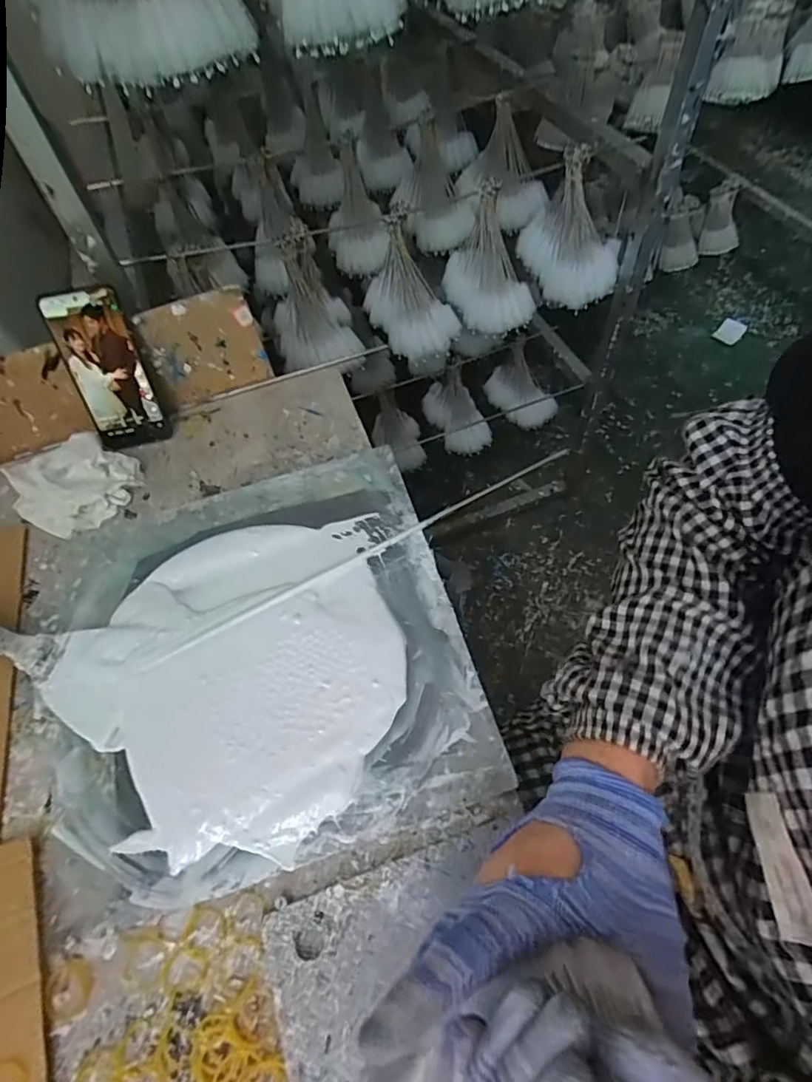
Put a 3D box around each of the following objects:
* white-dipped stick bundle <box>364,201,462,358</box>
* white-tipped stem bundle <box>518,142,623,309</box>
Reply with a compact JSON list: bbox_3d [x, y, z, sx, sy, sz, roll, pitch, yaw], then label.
[{"bbox_3d":[0.012,-0.410,0.857,0.124,0.185,0.155,-20,59,-9],"label":"white-dipped stick bundle"},{"bbox_3d":[0.269,-0.508,0.870,0.160,0.194,0.158,6,58,7],"label":"white-tipped stem bundle"}]

